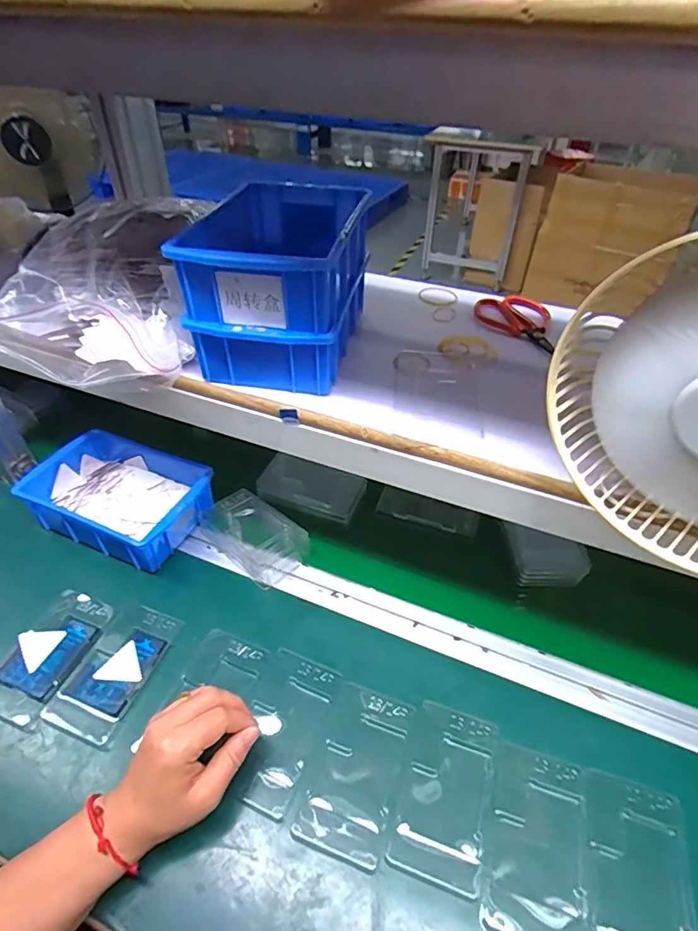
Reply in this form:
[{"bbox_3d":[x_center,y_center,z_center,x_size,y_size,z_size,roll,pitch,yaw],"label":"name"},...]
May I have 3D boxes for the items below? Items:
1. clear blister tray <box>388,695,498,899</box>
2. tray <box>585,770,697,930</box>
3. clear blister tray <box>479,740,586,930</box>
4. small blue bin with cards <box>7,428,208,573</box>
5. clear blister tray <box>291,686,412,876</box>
[{"bbox_3d":[0.081,0.271,0.416,0.067,0.008,0.125,15,44,14],"label":"clear blister tray"},{"bbox_3d":[0.225,0.312,0.379,0.076,0.012,0.124,12,44,11],"label":"tray"},{"bbox_3d":[0.148,0.296,0.396,0.076,0.009,0.125,12,44,12],"label":"clear blister tray"},{"bbox_3d":[-0.277,0.034,0.622,0.200,0.063,0.152,17,45,16],"label":"small blue bin with cards"},{"bbox_3d":[0.006,0.260,0.431,0.072,0.010,0.125,14,44,13],"label":"clear blister tray"}]

